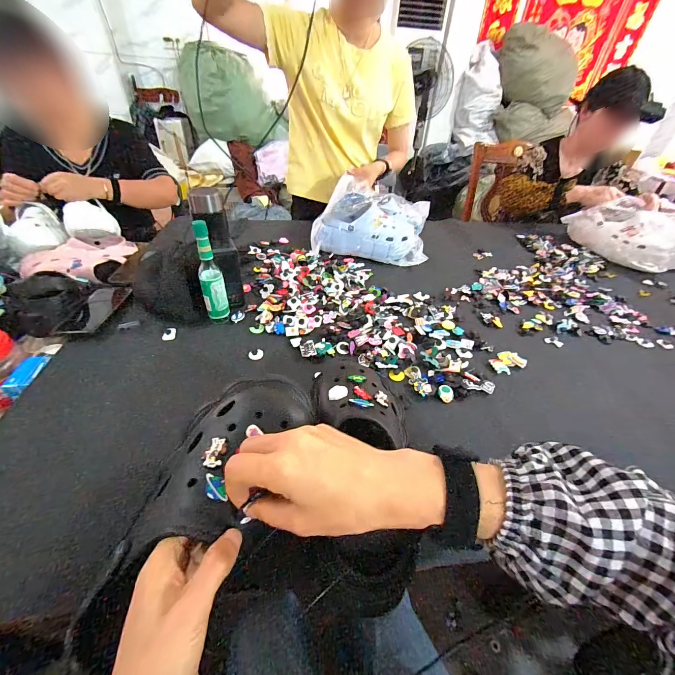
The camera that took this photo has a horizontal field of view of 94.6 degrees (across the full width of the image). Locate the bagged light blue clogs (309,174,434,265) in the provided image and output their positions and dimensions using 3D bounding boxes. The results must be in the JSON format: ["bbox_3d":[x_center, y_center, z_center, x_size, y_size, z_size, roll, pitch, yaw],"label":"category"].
[{"bbox_3d":[0.104,-0.331,0.875,0.290,0.136,0.259,11,41,8],"label":"bagged light blue clogs"}]

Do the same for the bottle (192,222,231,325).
[{"bbox_3d":[-0.226,-0.108,0.558,0.040,0.185,0.034,-12,43,-19],"label":"bottle"}]

